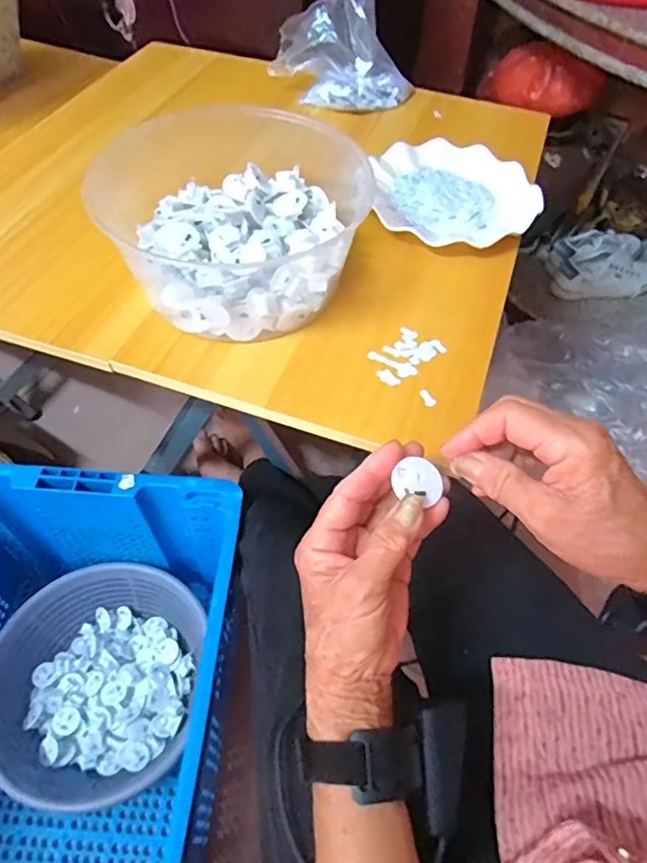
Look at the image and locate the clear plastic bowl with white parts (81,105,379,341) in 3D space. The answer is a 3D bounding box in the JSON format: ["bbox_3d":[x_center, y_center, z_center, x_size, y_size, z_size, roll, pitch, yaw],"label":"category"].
[{"bbox_3d":[-0.074,-0.215,0.521,0.244,0.087,0.253,1,54,-1],"label":"clear plastic bowl with white parts"}]

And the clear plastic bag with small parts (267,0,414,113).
[{"bbox_3d":[0.020,-0.492,0.722,0.111,0.105,0.150,-36,63,-24],"label":"clear plastic bag with small parts"}]

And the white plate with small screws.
[{"bbox_3d":[0.141,-0.258,0.607,0.168,0.023,0.172,1,54,-1],"label":"white plate with small screws"}]

